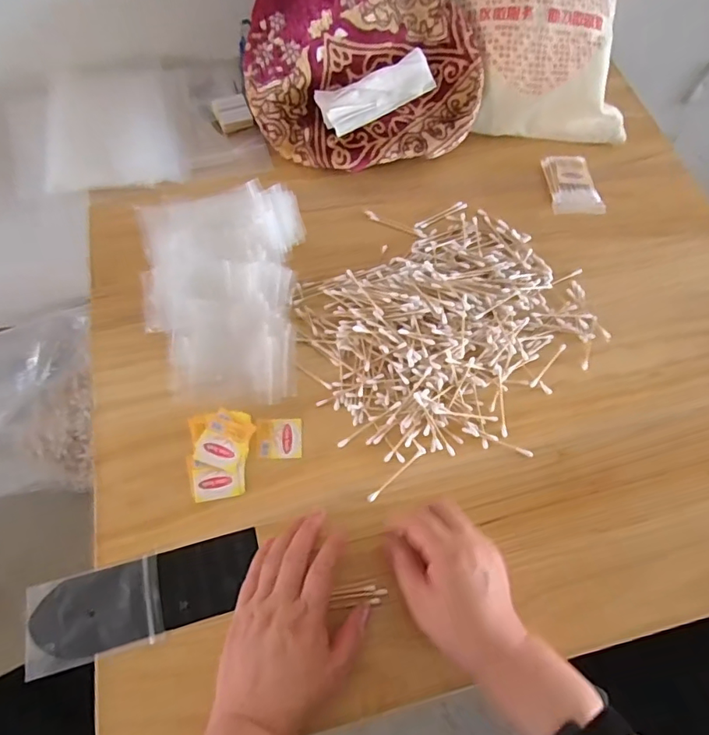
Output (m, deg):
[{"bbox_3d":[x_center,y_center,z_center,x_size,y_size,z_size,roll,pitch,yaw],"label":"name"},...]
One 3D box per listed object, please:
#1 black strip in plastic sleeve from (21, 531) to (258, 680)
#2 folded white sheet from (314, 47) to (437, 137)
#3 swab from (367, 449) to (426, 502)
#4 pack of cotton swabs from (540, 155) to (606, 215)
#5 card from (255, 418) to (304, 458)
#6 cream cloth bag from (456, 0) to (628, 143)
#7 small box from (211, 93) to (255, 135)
[{"bbox_3d":[-0.169,0.188,0.423,0.180,0.007,0.065,-13,61,-10],"label":"black strip in plastic sleeve"},{"bbox_3d":[0.028,-0.334,0.631,0.145,0.052,0.014,-27,29,-7],"label":"folded white sheet"},{"bbox_3d":[0.040,0.101,0.486,0.072,0.004,0.006,-37,71,-20],"label":"swab"},{"bbox_3d":[0.279,-0.236,0.662,0.062,0.012,0.093,-2,63,-4],"label":"pack of cotton swabs"},{"bbox_3d":[-0.071,0.067,0.494,0.042,0.004,0.038,-2,63,-4],"label":"card"},{"bbox_3d":[0.266,-0.451,0.668,0.282,0.201,0.233,4,63,-1],"label":"cream cloth bag"},{"bbox_3d":[-0.158,-0.332,0.676,0.044,0.012,0.053,-22,66,-14],"label":"small box"}]

